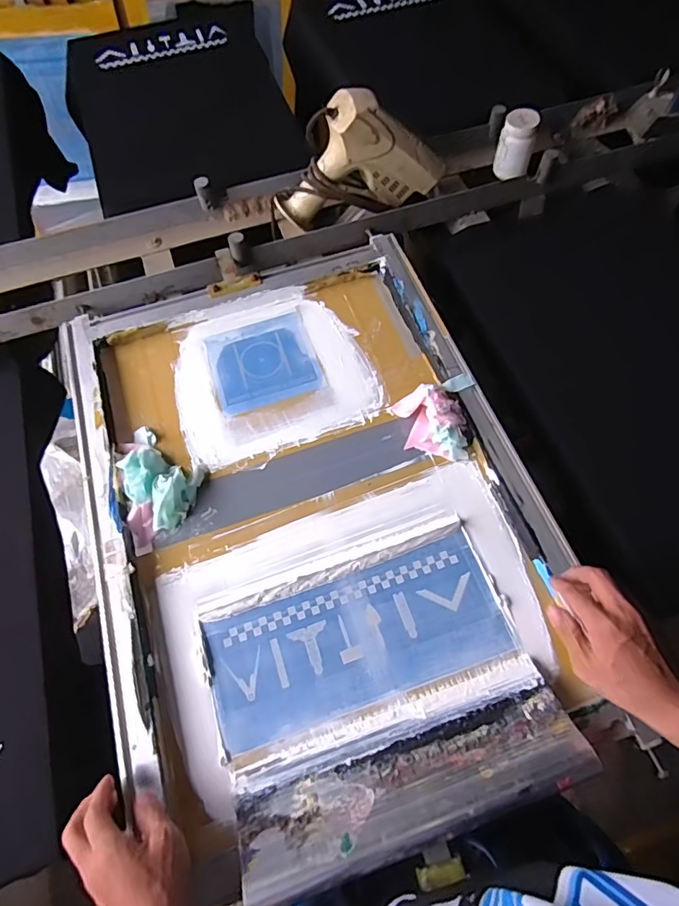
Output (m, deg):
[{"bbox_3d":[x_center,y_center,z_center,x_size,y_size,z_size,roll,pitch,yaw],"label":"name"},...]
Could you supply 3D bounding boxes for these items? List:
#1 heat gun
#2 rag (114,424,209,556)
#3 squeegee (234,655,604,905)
[{"bbox_3d":[0.028,-0.483,0.820,0.281,0.188,0.093,-23,65,-9],"label":"heat gun"},{"bbox_3d":[-0.229,0.029,0.652,0.106,0.039,0.167,-19,63,-6],"label":"rag"},{"bbox_3d":[0.070,0.306,0.489,0.324,0.030,0.127,-17,24,-7],"label":"squeegee"}]

